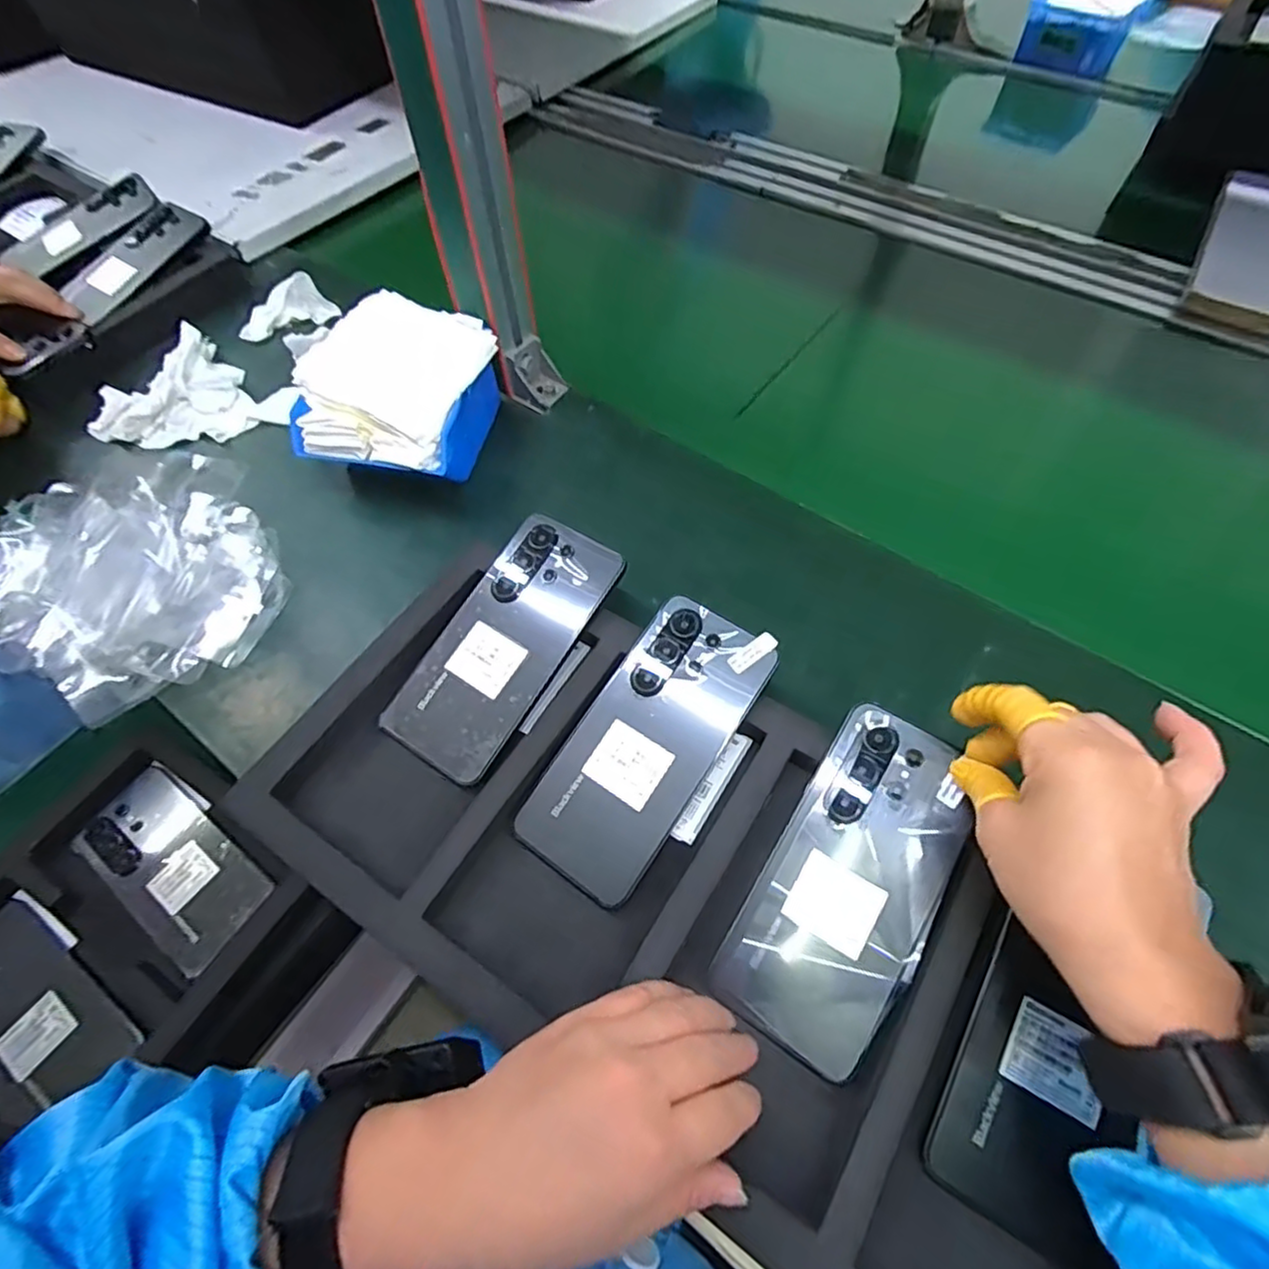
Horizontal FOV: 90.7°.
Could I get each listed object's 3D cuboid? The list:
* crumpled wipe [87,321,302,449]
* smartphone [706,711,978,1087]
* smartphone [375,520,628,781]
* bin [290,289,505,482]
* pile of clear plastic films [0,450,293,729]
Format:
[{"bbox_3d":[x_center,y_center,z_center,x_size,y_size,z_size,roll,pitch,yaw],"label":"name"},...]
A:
[{"bbox_3d":[-0.384,-0.201,0.538,0.121,0.026,0.121,29,64,17],"label":"crumpled wipe"},{"bbox_3d":[0.110,0.122,0.314,0.079,0.009,0.166,27,76,13],"label":"smartphone"},{"bbox_3d":[-0.080,0.003,0.388,0.077,0.008,0.167,29,75,14],"label":"smartphone"},{"bbox_3d":[-0.184,-0.180,0.488,0.144,0.087,0.130,10,60,7],"label":"bin"},{"bbox_3d":[-0.366,-0.054,0.442,0.185,0.058,0.219,-28,63,-15],"label":"pile of clear plastic films"}]

